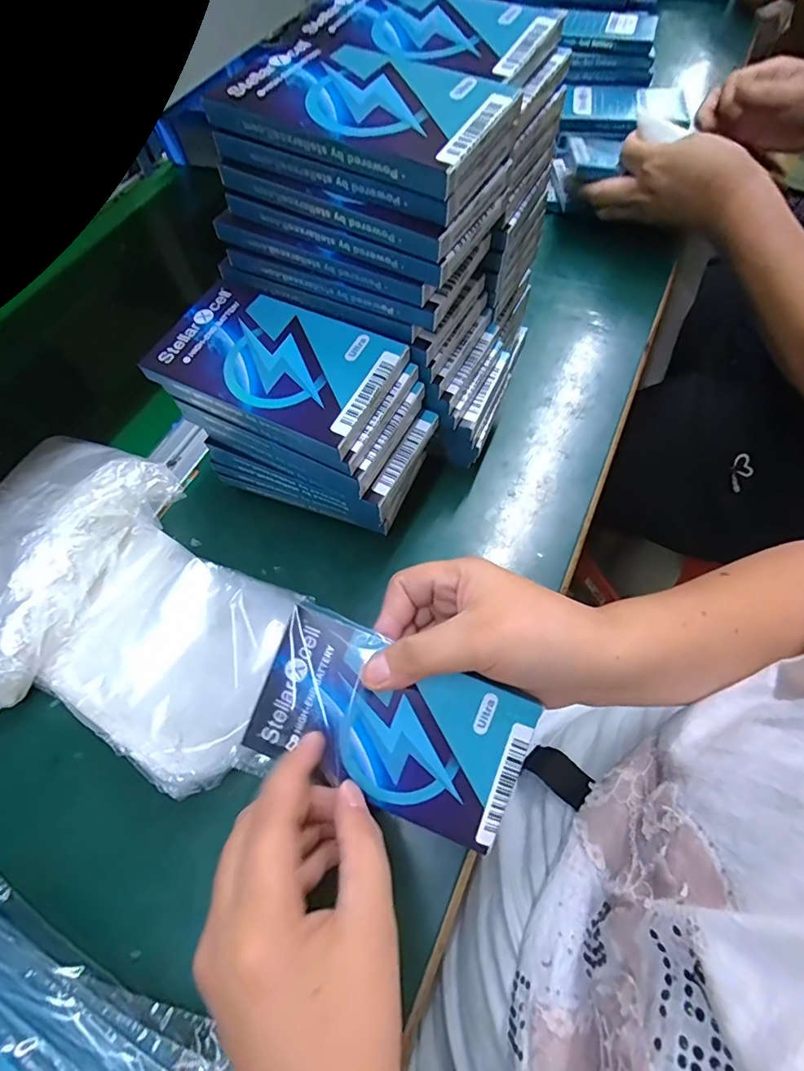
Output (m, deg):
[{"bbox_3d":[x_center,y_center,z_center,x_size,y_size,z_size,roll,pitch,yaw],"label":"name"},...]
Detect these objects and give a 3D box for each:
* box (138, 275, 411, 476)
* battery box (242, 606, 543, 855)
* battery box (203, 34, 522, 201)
[{"bbox_3d":[-0.071,-0.097,0.278,0.130,0.016,0.086,22,65,15],"label":"box"},{"bbox_3d":[-0.006,0.094,0.245,0.130,0.005,0.076,22,87,6],"label":"battery box"},{"bbox_3d":[-0.021,-0.205,0.237,0.135,0.018,0.075,28,67,18],"label":"battery box"}]

